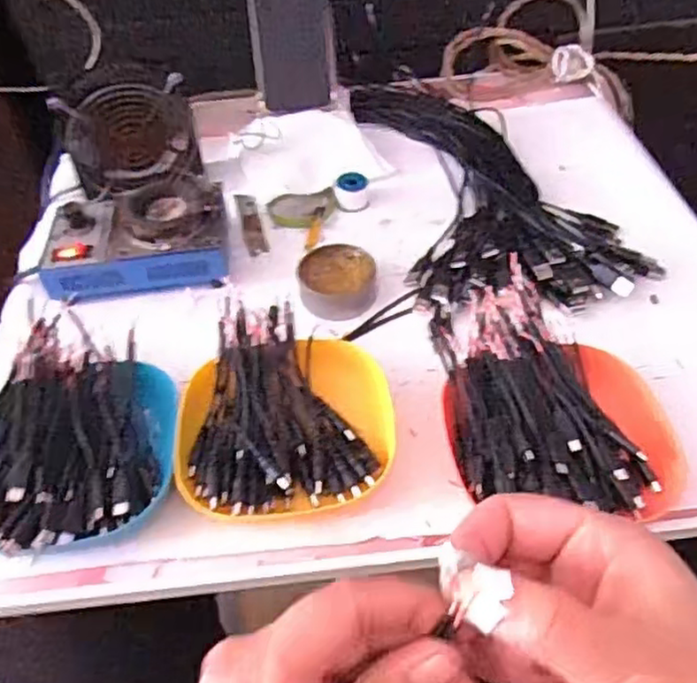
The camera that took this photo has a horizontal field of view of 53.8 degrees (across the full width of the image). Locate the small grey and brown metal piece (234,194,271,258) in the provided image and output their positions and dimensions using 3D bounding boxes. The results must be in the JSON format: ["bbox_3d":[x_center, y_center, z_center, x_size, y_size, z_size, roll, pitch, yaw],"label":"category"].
[{"bbox_3d":[-0.091,-0.112,0.644,0.019,0.005,0.092,-13,49,-7],"label":"small grey and brown metal piece"}]

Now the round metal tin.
[{"bbox_3d":[-0.009,-0.050,0.563,0.062,0.029,0.054,-2,49,3],"label":"round metal tin"}]

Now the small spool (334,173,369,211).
[{"bbox_3d":[0.004,-0.140,0.644,0.031,0.026,0.030,-2,49,3],"label":"small spool"}]

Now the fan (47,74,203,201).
[{"bbox_3d":[-0.202,-0.192,0.644,0.117,0.094,0.031,-19,50,-12],"label":"fan"}]

